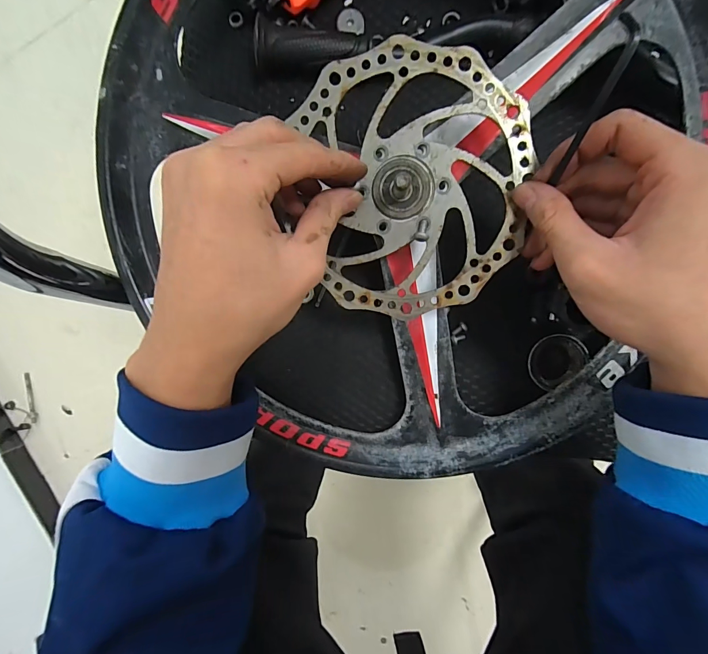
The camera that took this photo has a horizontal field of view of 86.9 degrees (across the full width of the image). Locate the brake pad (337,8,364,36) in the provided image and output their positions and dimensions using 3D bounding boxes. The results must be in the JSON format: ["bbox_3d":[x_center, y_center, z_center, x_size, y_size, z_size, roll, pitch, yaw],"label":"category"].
[{"bbox_3d":[-0.002,-0.236,0.288,0.020,0.004,0.019,4,93,4],"label":"brake pad"}]

